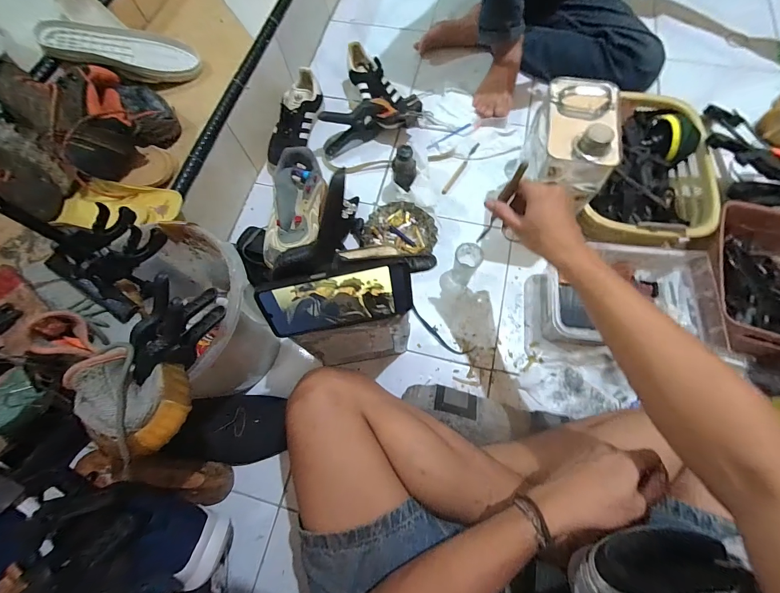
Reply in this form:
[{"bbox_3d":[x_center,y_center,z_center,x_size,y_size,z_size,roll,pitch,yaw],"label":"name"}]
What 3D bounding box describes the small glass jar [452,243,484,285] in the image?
[{"bbox_3d":[0.144,-0.063,0.637,0.047,0.081,0.052,23,72,10],"label":"small glass jar"}]

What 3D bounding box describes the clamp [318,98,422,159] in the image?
[{"bbox_3d":[-0.042,-0.396,0.776,0.239,0.083,0.075,-14,70,-3],"label":"clamp"}]

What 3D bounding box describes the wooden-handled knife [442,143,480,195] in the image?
[{"bbox_3d":[0.160,-0.292,0.765,0.012,0.011,0.158,32,74,13],"label":"wooden-handled knife"}]

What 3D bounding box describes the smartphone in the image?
[{"bbox_3d":[-0.056,0.006,0.381,0.164,0.078,0.005,-11,43,-4],"label":"smartphone"}]

